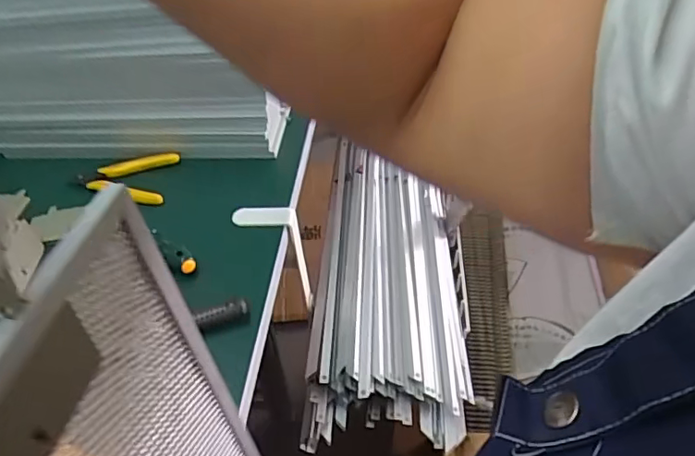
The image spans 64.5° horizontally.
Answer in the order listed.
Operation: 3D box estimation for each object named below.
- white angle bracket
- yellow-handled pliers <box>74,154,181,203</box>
[{"bbox_3d":[-0.078,0.037,0.601,0.065,0.147,0.019,-2,43,3],"label":"white angle bracket"},{"bbox_3d":[-0.248,-0.056,0.611,0.106,0.017,0.078,-2,43,3],"label":"yellow-handled pliers"}]

